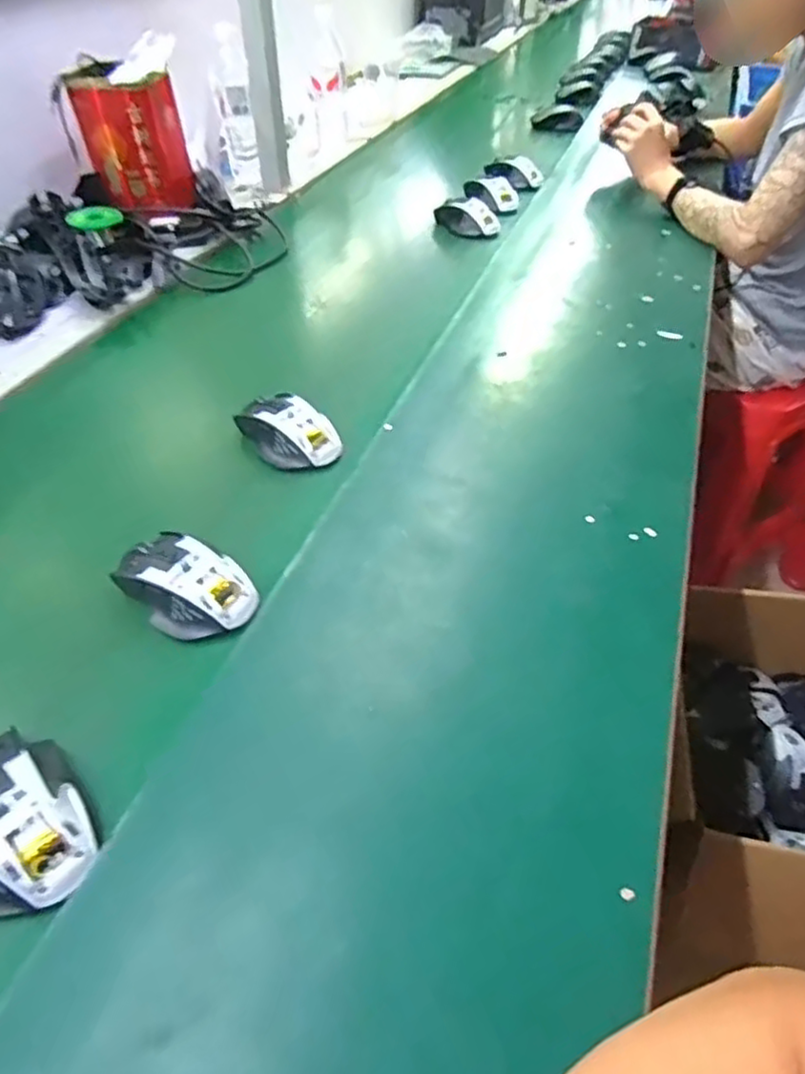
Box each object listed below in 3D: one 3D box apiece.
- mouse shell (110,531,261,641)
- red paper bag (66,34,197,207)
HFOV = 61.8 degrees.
[{"bbox_3d":[-0.165,0.033,0.506,0.103,0.033,0.069,26,51,25],"label":"mouse shell"},{"bbox_3d":[-0.396,-0.608,1.002,0.138,0.206,0.084,8,45,10],"label":"red paper bag"}]

